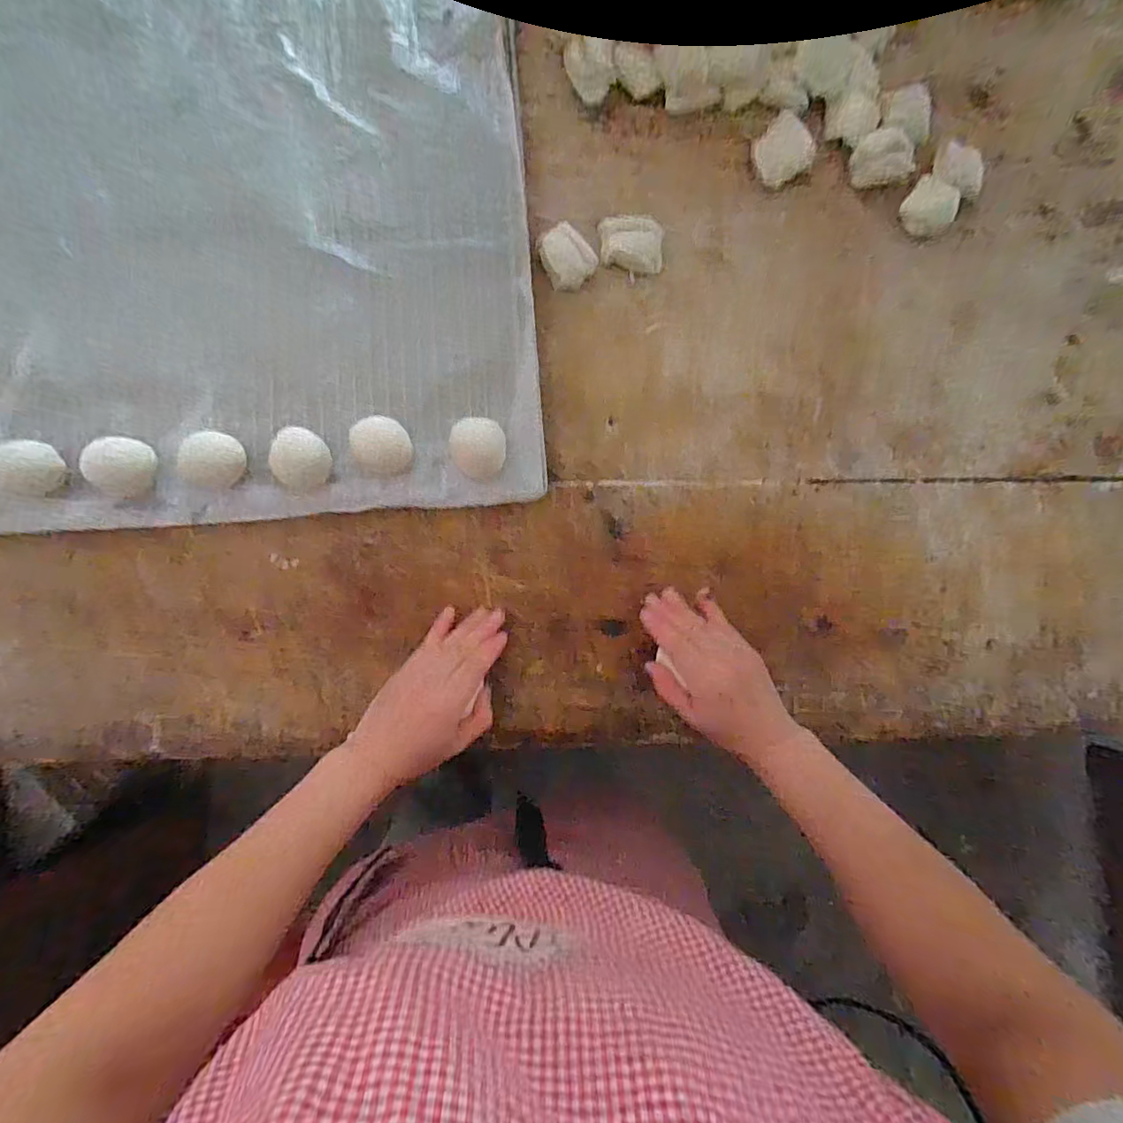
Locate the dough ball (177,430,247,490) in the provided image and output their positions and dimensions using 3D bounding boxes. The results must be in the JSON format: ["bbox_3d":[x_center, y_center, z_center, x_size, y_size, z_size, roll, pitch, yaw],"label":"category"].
[{"bbox_3d":[-0.274,-0.079,0.436,0.045,0.020,0.041,0,84,-4],"label":"dough ball"}]

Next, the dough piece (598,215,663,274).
[{"bbox_3d":[0.062,-0.282,0.498,0.056,0.024,0.042,5,84,-4],"label":"dough piece"}]

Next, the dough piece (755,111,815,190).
[{"bbox_3d":[0.205,-0.379,0.517,0.048,0.024,0.049,0,84,-4],"label":"dough piece"}]

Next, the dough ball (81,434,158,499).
[{"bbox_3d":[-0.336,-0.073,0.424,0.041,0.021,0.043,0,84,-4],"label":"dough ball"}]

